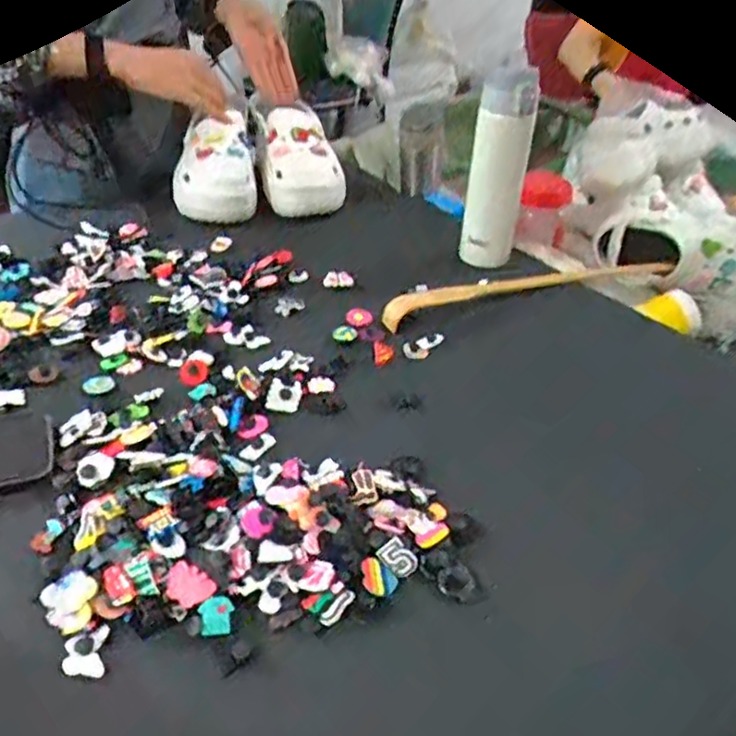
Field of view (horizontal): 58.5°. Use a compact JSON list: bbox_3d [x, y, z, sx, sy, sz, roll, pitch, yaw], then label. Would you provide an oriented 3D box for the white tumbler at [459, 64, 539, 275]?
[{"bbox_3d":[0.156,-0.234,0.790,0.068,0.239,0.080,12,37,7],"label":"white tumbler"}]

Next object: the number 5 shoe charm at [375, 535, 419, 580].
[{"bbox_3d":[0.021,0.130,0.450,0.019,0.007,0.027,-43,87,-5],"label":"number 5 shoe charm"}]

